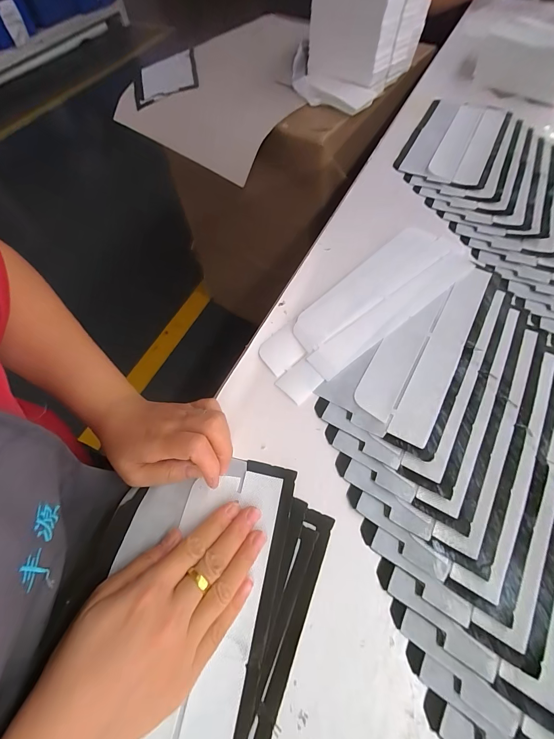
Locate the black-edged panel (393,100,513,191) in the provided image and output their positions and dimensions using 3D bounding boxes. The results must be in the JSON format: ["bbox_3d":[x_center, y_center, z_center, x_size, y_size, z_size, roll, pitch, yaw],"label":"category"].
[{"bbox_3d":[0.256,-0.332,0.450,0.118,0.012,0.202,25,67,15],"label":"black-edged panel"}]

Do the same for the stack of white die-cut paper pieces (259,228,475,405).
[{"bbox_3d":[0.097,-0.072,0.331,0.263,0.006,0.086,-39,67,-15],"label":"stack of white die-cut paper pieces"}]

